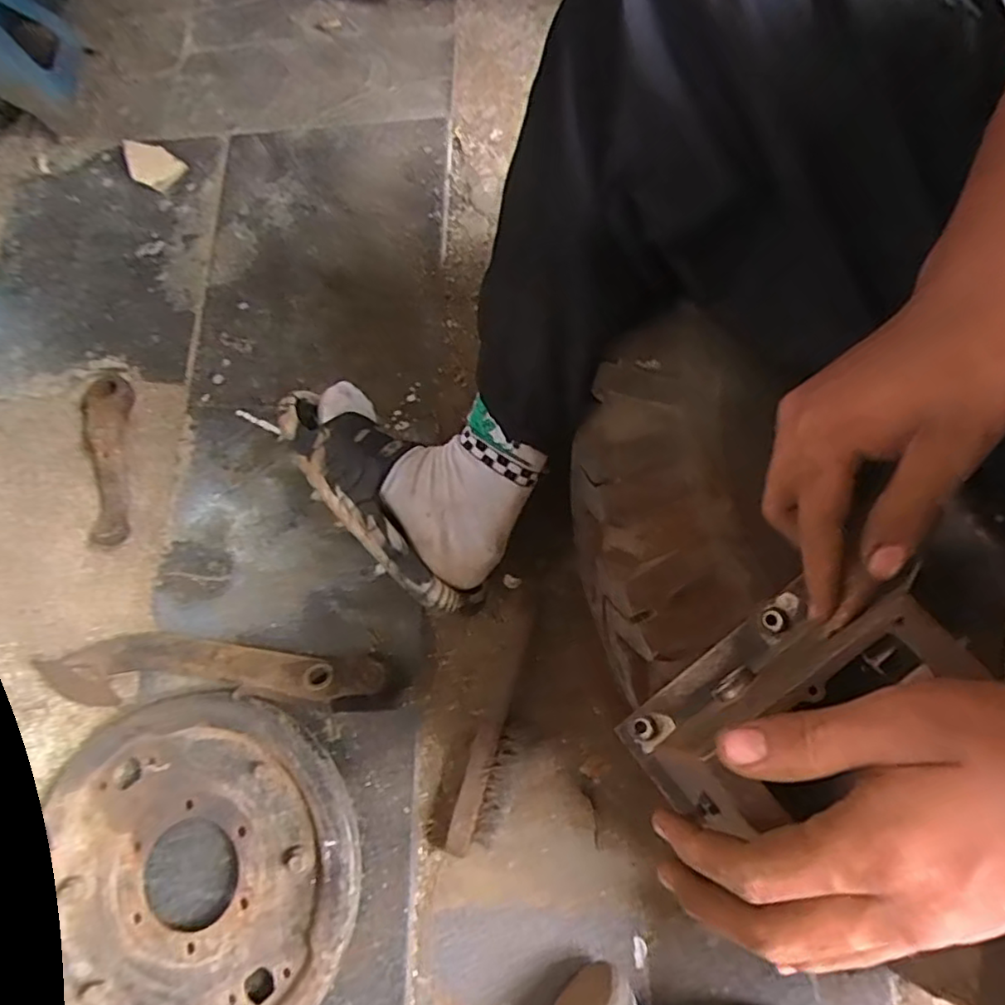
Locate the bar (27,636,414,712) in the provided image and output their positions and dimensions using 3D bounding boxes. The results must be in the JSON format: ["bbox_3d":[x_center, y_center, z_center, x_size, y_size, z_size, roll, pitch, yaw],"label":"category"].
[{"bbox_3d":[-0.275,0.161,0.599,0.353,0.054,0.063,1,71,2],"label":"bar"}]

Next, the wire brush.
[{"bbox_3d":[-0.002,0.199,0.584,0.043,0.030,0.233,13,72,6],"label":"wire brush"}]

